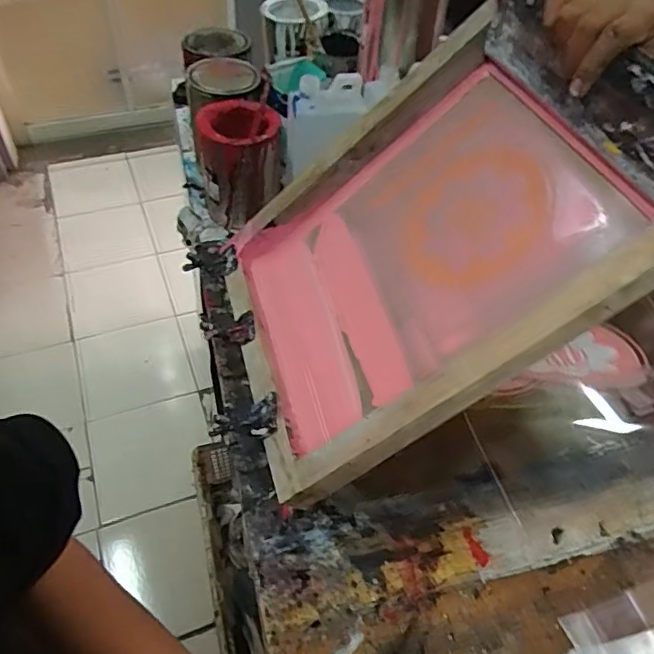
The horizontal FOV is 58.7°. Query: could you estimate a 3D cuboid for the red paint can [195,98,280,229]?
[{"bbox_3d":[-0.122,-0.228,0.829,0.110,0.140,0.117,1,49,-2],"label":"red paint can"}]

